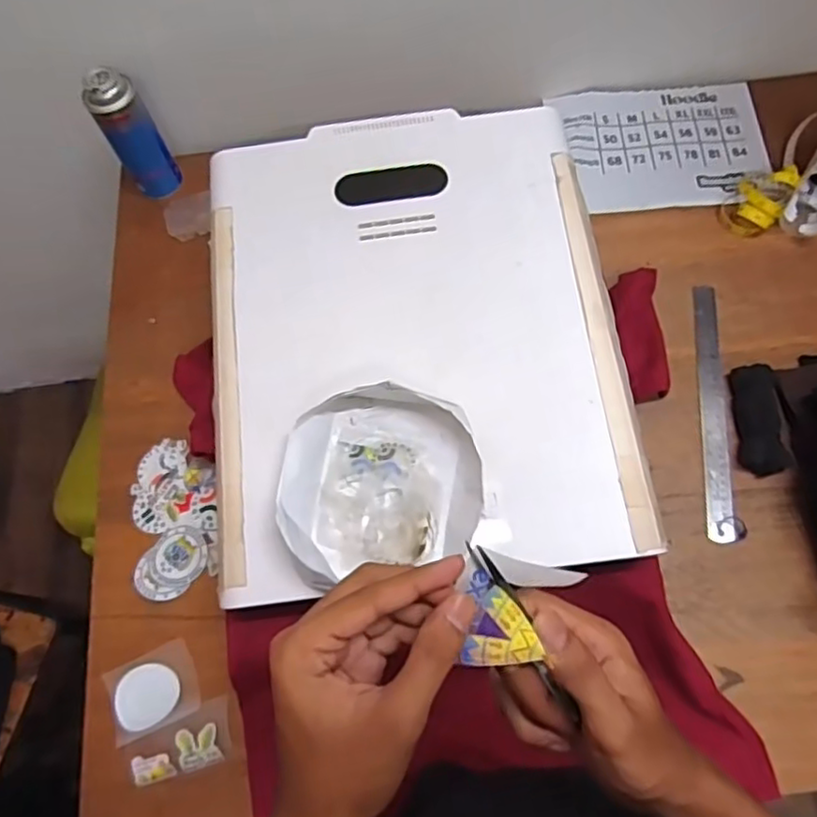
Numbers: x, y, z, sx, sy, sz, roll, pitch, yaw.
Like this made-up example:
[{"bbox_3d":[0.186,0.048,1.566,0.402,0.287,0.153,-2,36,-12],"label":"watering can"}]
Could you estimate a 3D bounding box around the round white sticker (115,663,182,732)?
[{"bbox_3d":[-0.281,0.310,0.693,0.066,0.004,0.063,-10,60,-4],"label":"round white sticker"}]

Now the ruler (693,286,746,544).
[{"bbox_3d":[0.365,-0.004,0.777,0.038,0.006,0.323,-2,69,14],"label":"ruler"}]

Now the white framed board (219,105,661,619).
[{"bbox_3d":[0.001,-0.088,0.651,0.396,0.017,0.502,-7,70,0],"label":"white framed board"}]

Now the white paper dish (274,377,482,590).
[{"bbox_3d":[-0.026,0.058,0.580,0.175,0.035,0.163,-1,70,2],"label":"white paper dish"}]

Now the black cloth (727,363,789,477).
[{"bbox_3d":[0.409,0.013,0.748,0.049,0.025,0.127,1,70,3],"label":"black cloth"}]

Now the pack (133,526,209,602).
[{"bbox_3d":[-0.273,0.177,0.741,0.066,0.007,0.086,35,75,14],"label":"pack"}]

